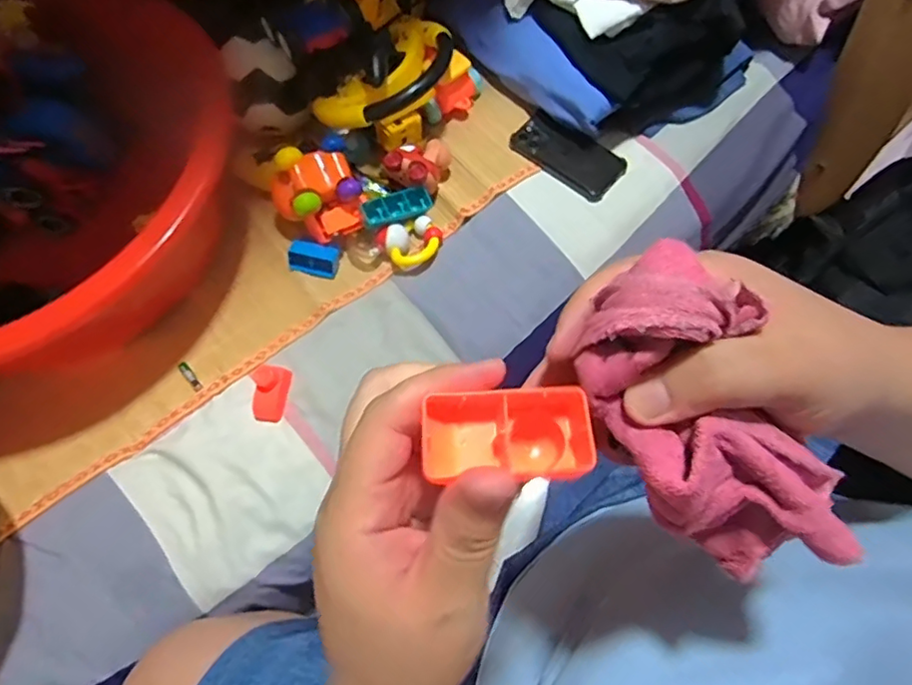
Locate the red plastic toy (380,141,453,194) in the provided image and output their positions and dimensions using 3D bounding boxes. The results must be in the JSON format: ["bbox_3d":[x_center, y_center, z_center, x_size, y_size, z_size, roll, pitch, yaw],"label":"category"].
[{"bbox_3d":[-0.043,-0.218,0.730,0.085,0.058,0.057,-27,69,-8],"label":"red plastic toy"}]

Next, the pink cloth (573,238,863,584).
[{"bbox_3d":[0.096,0.032,0.221,0.072,0.041,0.133,-34,98,-11],"label":"pink cloth"}]

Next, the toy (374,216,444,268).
[{"bbox_3d":[-0.054,-0.125,0.705,0.073,0.026,0.057,-31,70,-10],"label":"toy"}]

